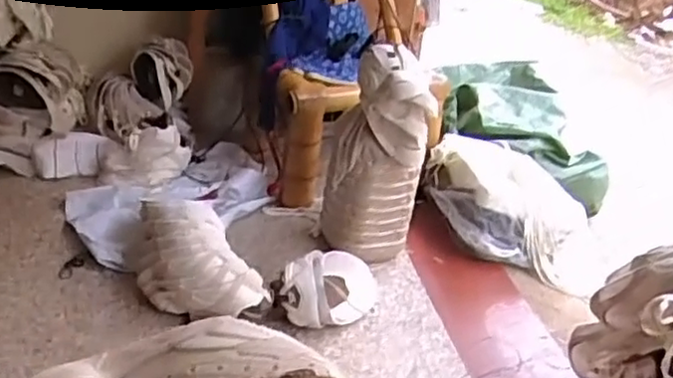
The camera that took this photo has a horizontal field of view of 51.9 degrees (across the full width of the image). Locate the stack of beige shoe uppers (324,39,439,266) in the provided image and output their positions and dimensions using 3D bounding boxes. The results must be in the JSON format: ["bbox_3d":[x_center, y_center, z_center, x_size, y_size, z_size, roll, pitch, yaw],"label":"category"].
[{"bbox_3d":[0.086,-0.063,1.510,0.204,0.444,0.131,6,26,-2],"label":"stack of beige shoe uppers"}]

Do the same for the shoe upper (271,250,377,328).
[{"bbox_3d":[-0.002,0.189,1.370,0.113,0.134,0.257,27,33,35],"label":"shoe upper"}]

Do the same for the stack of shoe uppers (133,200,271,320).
[{"bbox_3d":[-0.290,0.143,1.358,0.190,0.147,0.335,-10,31,-30],"label":"stack of shoe uppers"}]

